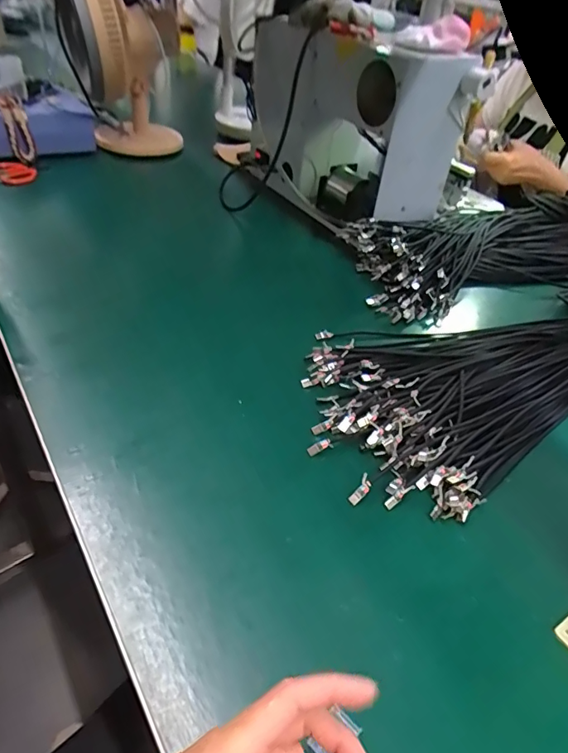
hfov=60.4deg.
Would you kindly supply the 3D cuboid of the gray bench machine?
[{"bbox_3d":[0.126,-0.432,0.846,0.228,0.259,0.375,-23,51,-31],"label":"gray bench machine"}]

